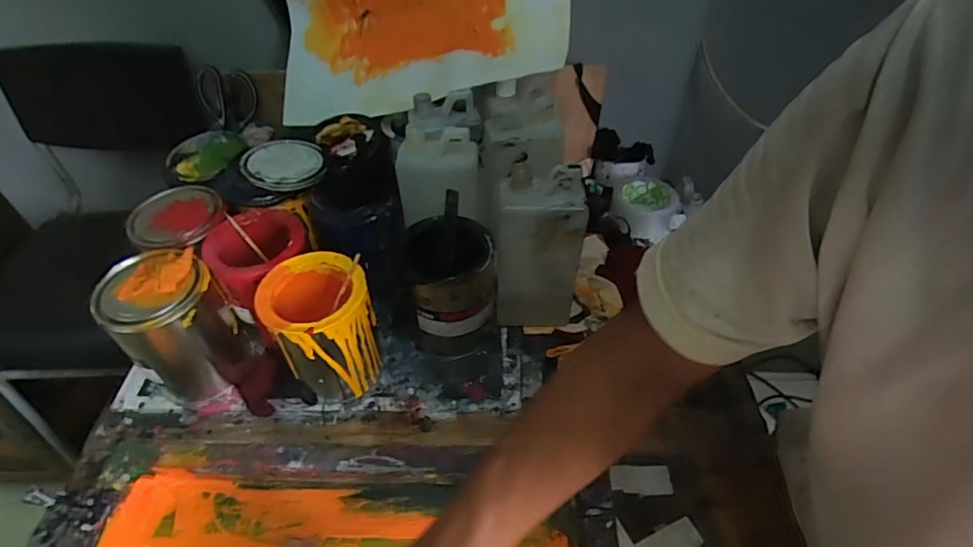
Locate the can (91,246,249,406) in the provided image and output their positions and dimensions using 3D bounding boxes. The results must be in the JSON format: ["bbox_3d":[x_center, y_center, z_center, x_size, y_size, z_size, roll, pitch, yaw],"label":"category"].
[{"bbox_3d":[-0.345,0.062,0.576,0.100,0.164,0.097,0,47,0],"label":"can"}]

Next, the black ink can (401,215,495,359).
[{"bbox_3d":[-0.040,0.021,0.629,0.103,0.147,0.108,-4,47,-3],"label":"black ink can"}]

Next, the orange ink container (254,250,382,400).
[{"bbox_3d":[-0.181,0.065,0.581,0.108,0.147,0.106,-21,50,-18],"label":"orange ink container"}]

